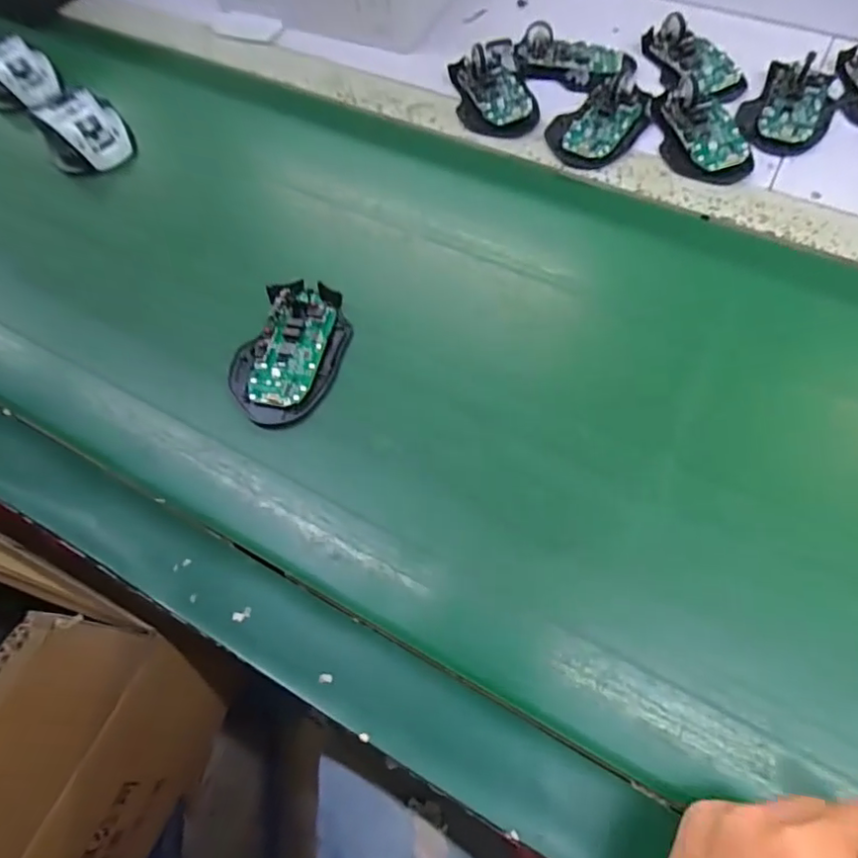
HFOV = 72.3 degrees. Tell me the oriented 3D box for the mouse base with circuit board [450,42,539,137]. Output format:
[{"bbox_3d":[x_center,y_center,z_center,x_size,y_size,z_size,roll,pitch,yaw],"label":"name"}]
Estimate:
[{"bbox_3d":[0.060,-0.328,0.555,0.071,0.024,0.123,-9,62,-1],"label":"mouse base with circuit board"}]

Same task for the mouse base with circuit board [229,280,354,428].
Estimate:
[{"bbox_3d":[-0.100,-0.057,0.425,0.072,0.019,0.113,14,64,11],"label":"mouse base with circuit board"}]

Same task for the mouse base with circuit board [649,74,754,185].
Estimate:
[{"bbox_3d":[0.237,-0.263,0.508,0.065,0.028,0.108,-6,62,1],"label":"mouse base with circuit board"}]

